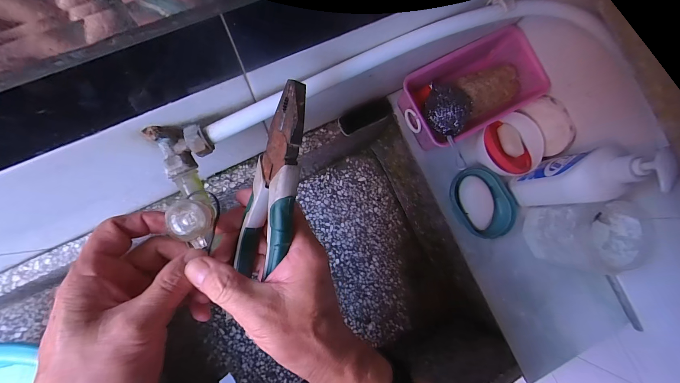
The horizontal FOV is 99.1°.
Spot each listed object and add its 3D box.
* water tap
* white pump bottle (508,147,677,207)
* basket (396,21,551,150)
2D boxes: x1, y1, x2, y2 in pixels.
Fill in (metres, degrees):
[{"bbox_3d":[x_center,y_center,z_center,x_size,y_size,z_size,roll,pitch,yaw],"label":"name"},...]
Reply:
[{"bbox_3d":[-0.119,-0.007,0.232,0.039,0.041,0.104,-19,65,-8],"label":"water tap"},{"bbox_3d":[0.302,-0.014,0.374,0.046,0.172,0.062,-11,86,-8],"label":"white pump bottle"},{"bbox_3d":[0.187,-0.147,0.427,0.197,0.068,0.114,-28,88,-9],"label":"basket"}]

